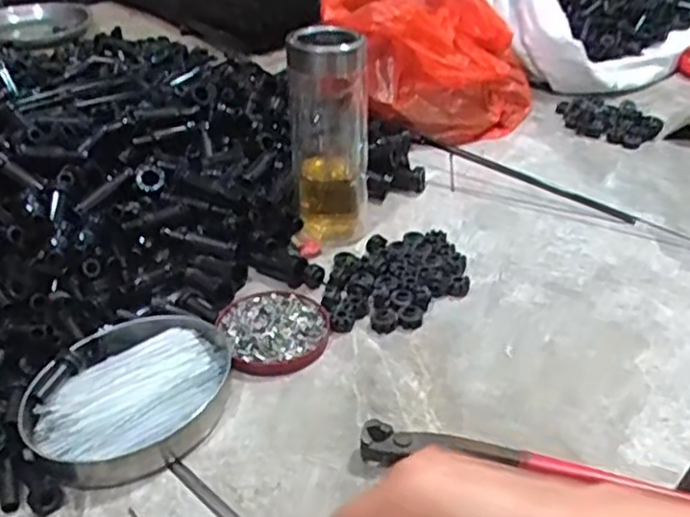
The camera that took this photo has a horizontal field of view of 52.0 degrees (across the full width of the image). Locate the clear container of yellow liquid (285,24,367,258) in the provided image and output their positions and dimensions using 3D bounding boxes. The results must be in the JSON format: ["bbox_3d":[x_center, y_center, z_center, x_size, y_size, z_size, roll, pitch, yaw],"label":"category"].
[{"bbox_3d":[-0.013,-0.102,0.594,0.064,0.168,0.071,1,34,1],"label":"clear container of yellow liquid"}]

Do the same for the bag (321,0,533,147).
[{"bbox_3d":[0.094,-0.261,0.846,0.249,0.160,0.240,-17,38,-25],"label":"bag"}]

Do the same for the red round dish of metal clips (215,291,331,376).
[{"bbox_3d":[-0.050,0.054,0.521,0.074,0.012,0.080,0,34,0],"label":"red round dish of metal clips"}]

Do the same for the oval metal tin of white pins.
[{"bbox_3d":[-0.135,0.085,0.462,0.104,0.027,0.137,15,37,20],"label":"oval metal tin of white pins"}]

